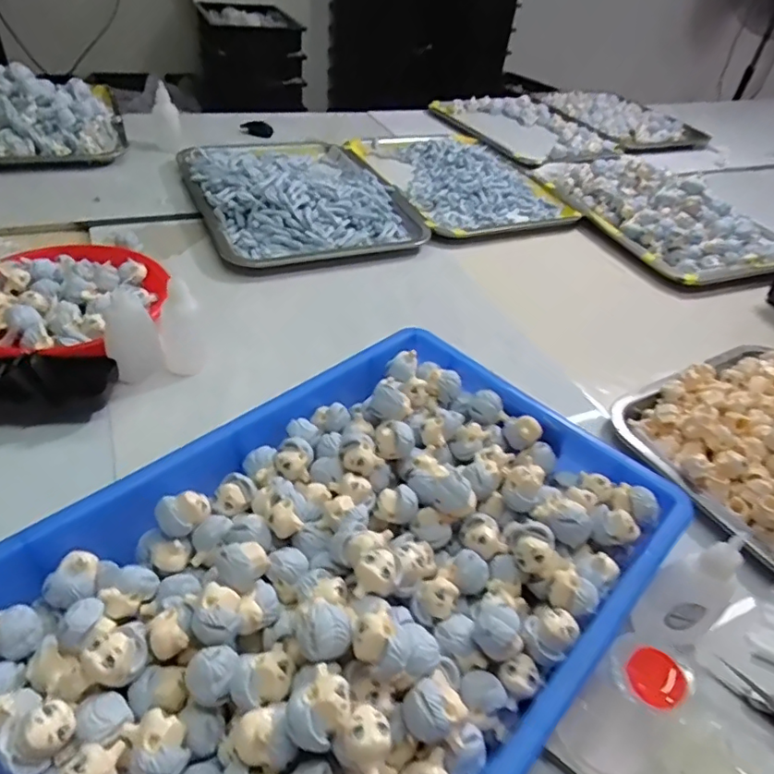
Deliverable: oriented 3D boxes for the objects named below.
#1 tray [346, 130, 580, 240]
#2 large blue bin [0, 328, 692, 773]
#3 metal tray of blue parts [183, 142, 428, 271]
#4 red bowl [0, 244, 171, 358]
[{"bbox_3d":[0.105,-0.345,0.841,0.246,0.029,0.363,-15,47,-23],"label":"tray"},{"bbox_3d":[-0.023,0.099,0.301,0.255,0.065,0.368,36,49,28],"label":"large blue bin"},{"bbox_3d":[-0.125,-0.277,0.723,0.261,0.040,0.322,-15,47,-23],"label":"metal tray of blue parts"},{"bbox_3d":[-0.300,-0.083,0.492,0.173,0.045,0.173,4,42,-4],"label":"red bowl"}]

